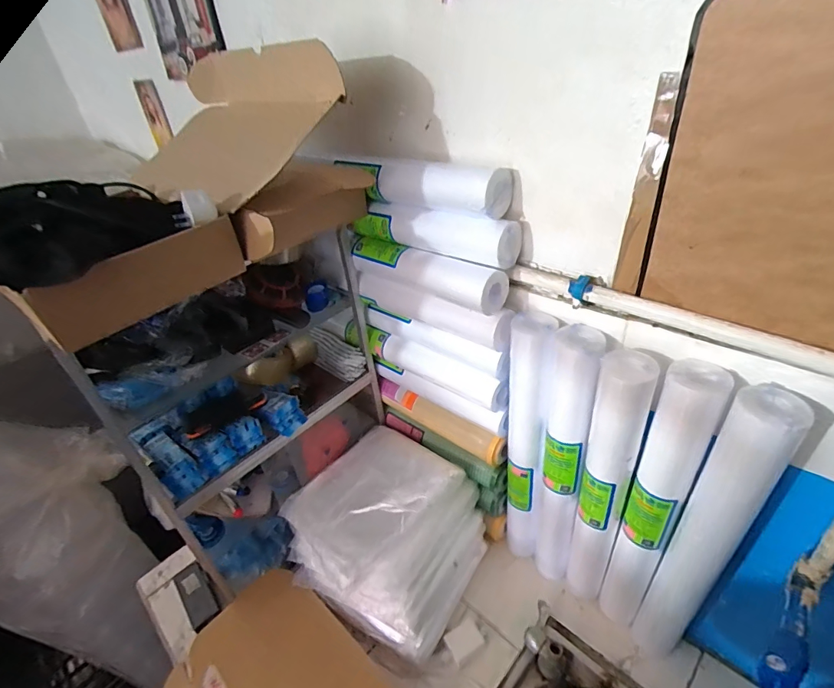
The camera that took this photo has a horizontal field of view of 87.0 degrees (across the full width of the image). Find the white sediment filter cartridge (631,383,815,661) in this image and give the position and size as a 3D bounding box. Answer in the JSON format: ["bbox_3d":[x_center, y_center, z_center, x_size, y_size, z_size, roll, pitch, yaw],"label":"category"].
[{"bbox_3d":[0.362,0.261,0.557,0.078,0.488,0.063,25,46,38],"label":"white sediment filter cartridge"}]

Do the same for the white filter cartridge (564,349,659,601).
[{"bbox_3d":[0.261,0.223,0.626,0.063,0.487,0.053,13,39,27],"label":"white filter cartridge"}]

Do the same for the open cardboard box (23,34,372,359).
[{"bbox_3d":[-0.277,-0.225,0.589,0.345,0.243,0.493,17,41,32],"label":"open cardboard box"}]

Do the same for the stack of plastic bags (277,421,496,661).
[{"bbox_3d":[-0.061,0.319,0.787,0.310,0.161,0.274,16,41,30],"label":"stack of plastic bags"}]

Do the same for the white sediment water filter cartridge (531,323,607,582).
[{"bbox_3d":[0.224,0.198,0.679,0.060,0.502,0.062,10,38,23],"label":"white sediment water filter cartridge"}]

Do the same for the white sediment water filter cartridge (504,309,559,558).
[{"bbox_3d":[0.175,0.176,0.708,0.059,0.486,0.062,0,35,11],"label":"white sediment water filter cartridge"}]

